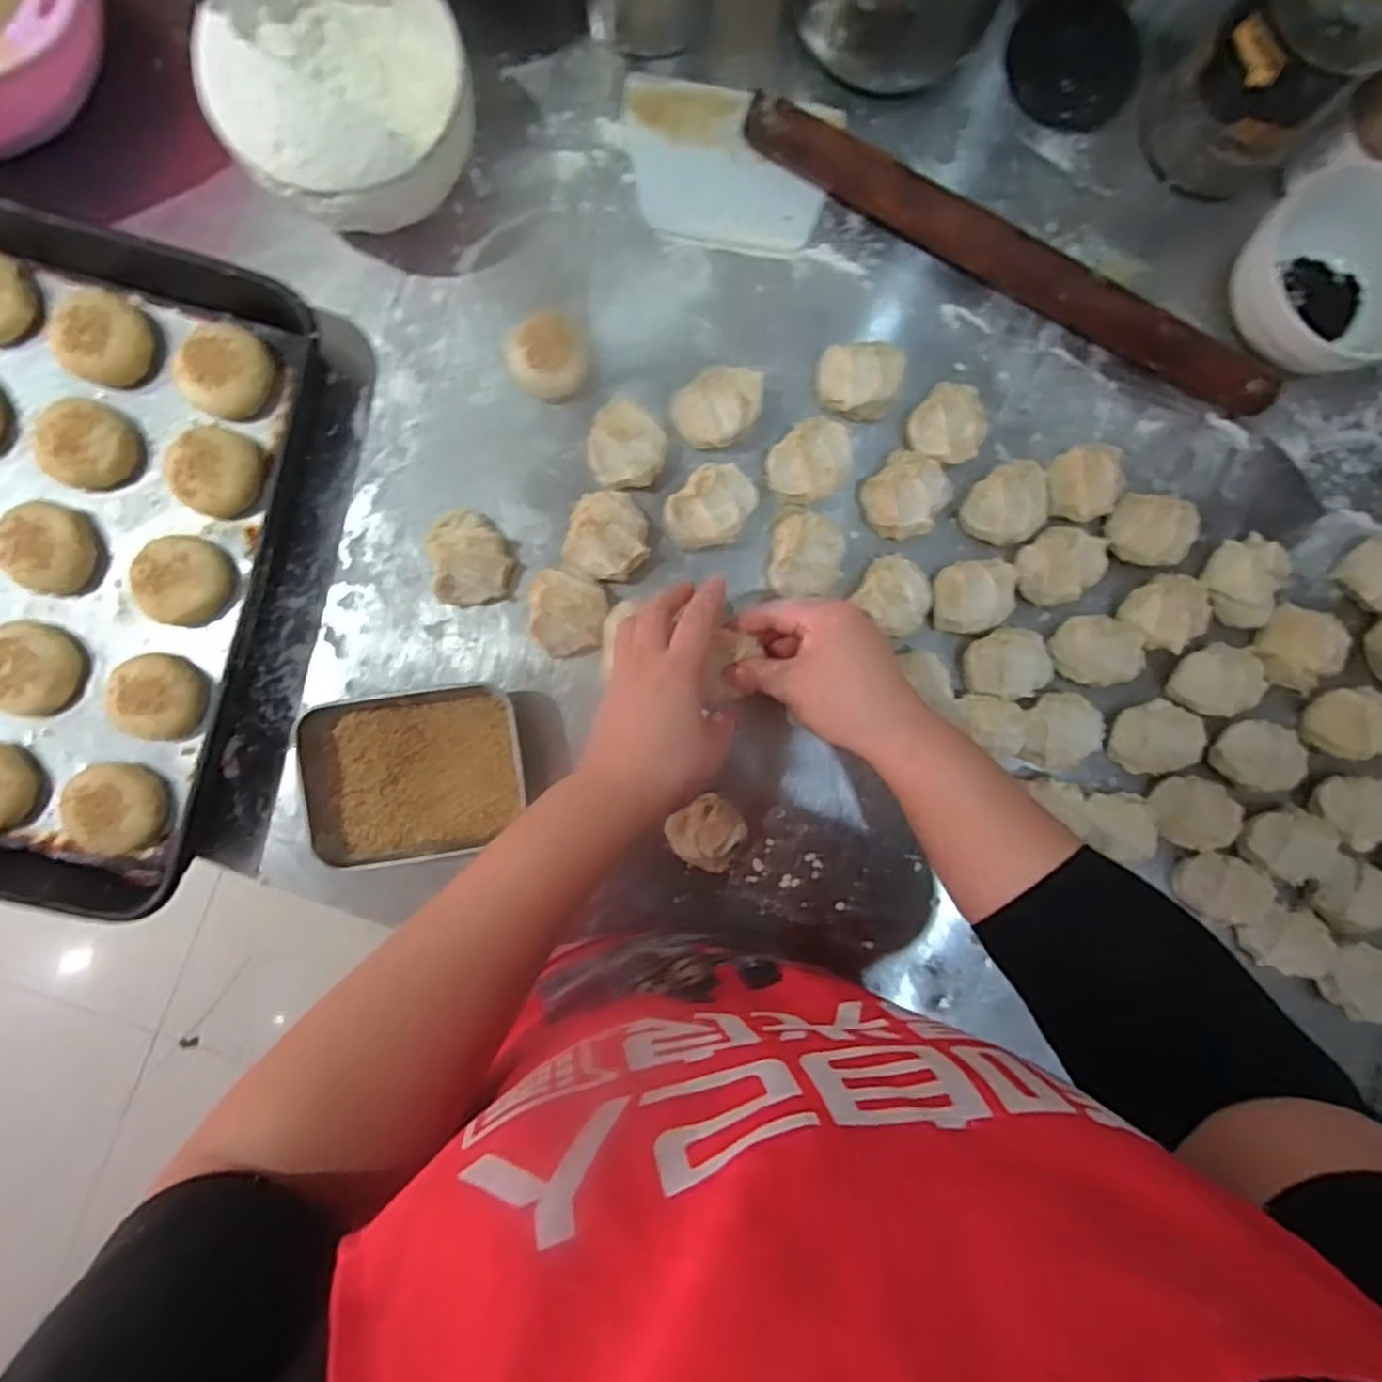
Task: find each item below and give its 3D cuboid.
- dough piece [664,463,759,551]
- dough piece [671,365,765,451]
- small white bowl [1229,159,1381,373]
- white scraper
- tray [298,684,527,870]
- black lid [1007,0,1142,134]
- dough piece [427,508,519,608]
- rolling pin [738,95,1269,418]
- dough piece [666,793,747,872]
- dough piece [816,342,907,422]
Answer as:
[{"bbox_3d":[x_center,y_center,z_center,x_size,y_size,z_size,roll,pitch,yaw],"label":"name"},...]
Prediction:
[{"bbox_3d":[0.014,-0.122,0.490,0.046,0.037,0.062,43,87,-3],"label":"dough piece"},{"bbox_3d":[0.019,-0.190,0.486,0.045,0.037,0.063,43,87,-3],"label":"dough piece"},{"bbox_3d":[0.448,-0.291,0.510,0.112,0.067,0.132,-23,91,-4],"label":"small white bowl"},{"bbox_3d":[0.031,-0.372,0.507,0.143,0.005,0.116,-4,91,-4],"label":"white scraper"},{"bbox_3d":[-0.180,0.055,0.476,0.131,0.030,0.106,-7,90,-4],"label":"tray"},{"bbox_3d":[0.274,-0.448,0.515,0.090,0.011,0.084,11,111,3],"label":"black lid"},{"bbox_3d":[-0.146,-0.090,0.479,0.056,0.035,0.063,-7,90,-4],"label":"dough piece"},{"bbox_3d":[0.228,-0.298,0.505,0.416,0.037,0.042,22,88,-4],"label":"rolling pin"},{"bbox_3d":[0.013,0.097,0.491,0.048,0.037,0.045,0,90,-4],"label":"dough piece"},{"bbox_3d":[0.117,-0.214,0.499,0.060,0.034,0.054,0,90,-4],"label":"dough piece"}]

